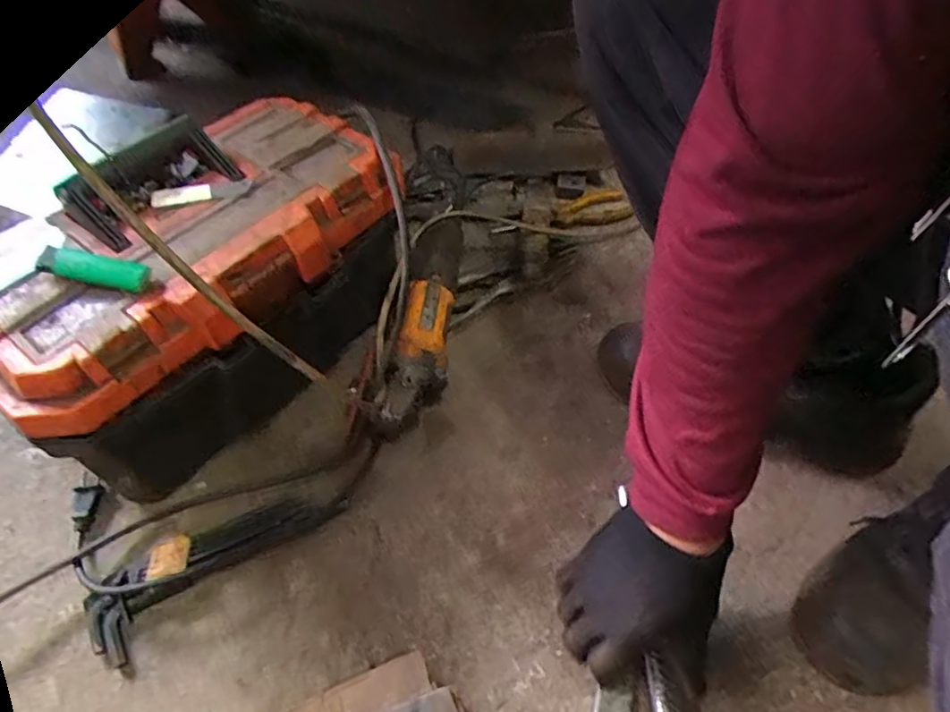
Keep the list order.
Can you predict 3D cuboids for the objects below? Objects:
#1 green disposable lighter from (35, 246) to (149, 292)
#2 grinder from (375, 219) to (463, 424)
[{"bbox_3d":[-0.290,-0.067,0.467,0.080,0.016,0.020,10,55,5],"label":"green disposable lighter"},{"bbox_3d":[-0.053,-0.042,0.679,0.060,0.083,0.283,6,55,2],"label":"grinder"}]

